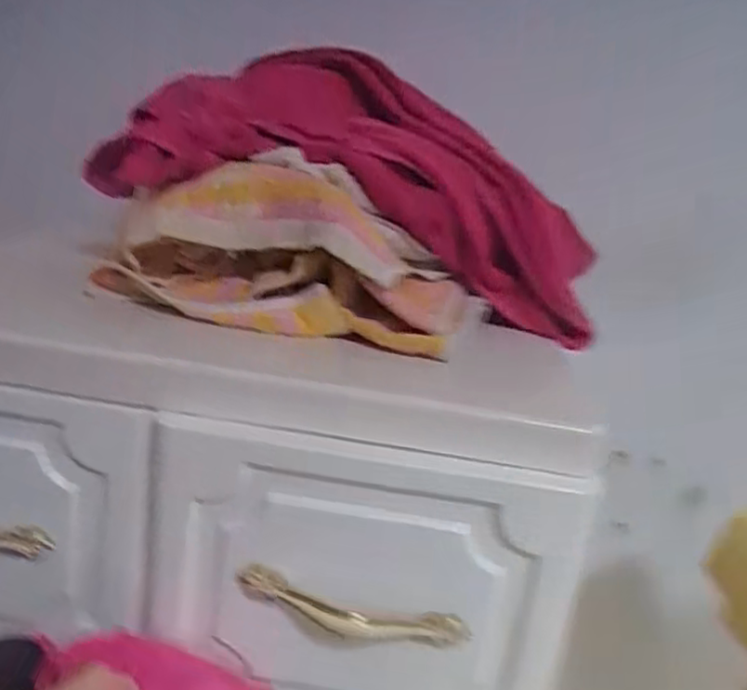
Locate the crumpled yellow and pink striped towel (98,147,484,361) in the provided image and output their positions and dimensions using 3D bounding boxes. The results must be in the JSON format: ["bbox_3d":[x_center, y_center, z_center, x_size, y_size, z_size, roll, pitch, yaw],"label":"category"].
[{"bbox_3d":[-0.057,-0.070,0.482,0.267,0.098,0.108,10,16,7],"label":"crumpled yellow and pink striped towel"}]

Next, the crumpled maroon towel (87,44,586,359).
[{"bbox_3d":[0.001,-0.139,0.548,0.394,0.165,0.155,22,16,-2],"label":"crumpled maroon towel"}]

